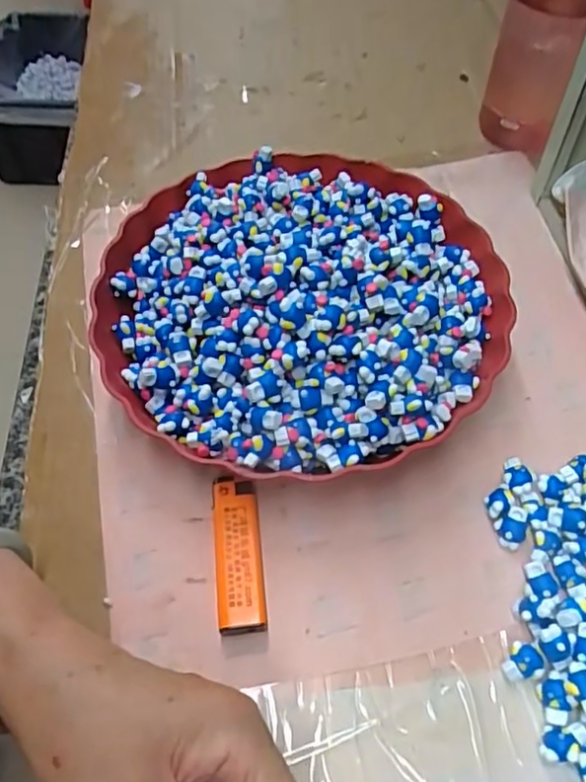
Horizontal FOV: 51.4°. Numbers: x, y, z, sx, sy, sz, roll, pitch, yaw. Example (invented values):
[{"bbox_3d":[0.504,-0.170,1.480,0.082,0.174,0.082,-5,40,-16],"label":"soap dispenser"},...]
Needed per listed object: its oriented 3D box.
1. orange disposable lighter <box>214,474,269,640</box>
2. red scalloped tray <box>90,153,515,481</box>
[{"bbox_3d":[-0.028,0.083,0.316,0.024,0.013,0.079,-6,58,-3],"label":"orange disposable lighter"},{"bbox_3d":[0.006,-0.057,0.372,0.240,0.071,0.239,10,58,7],"label":"red scalloped tray"}]

